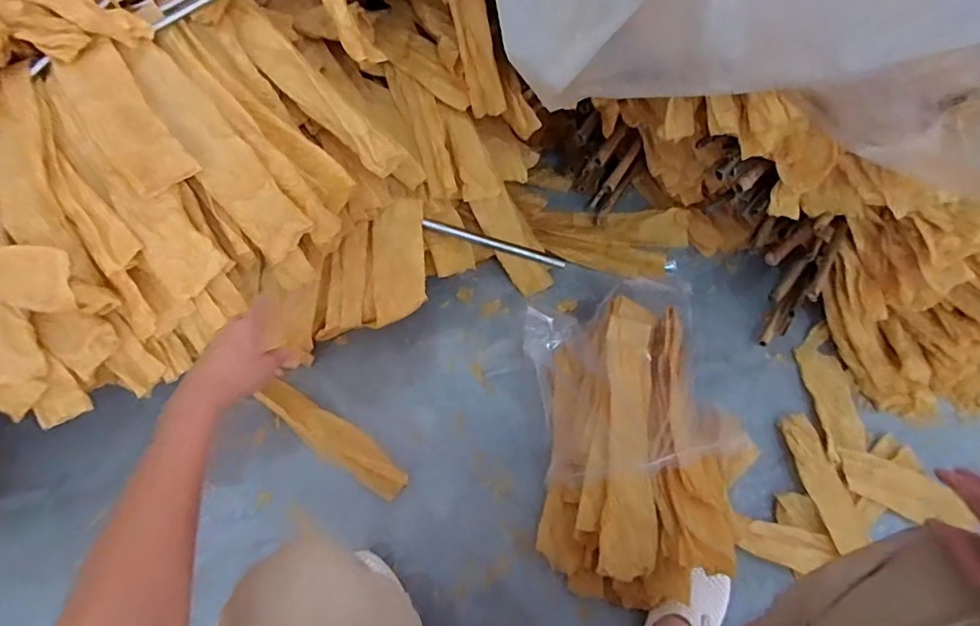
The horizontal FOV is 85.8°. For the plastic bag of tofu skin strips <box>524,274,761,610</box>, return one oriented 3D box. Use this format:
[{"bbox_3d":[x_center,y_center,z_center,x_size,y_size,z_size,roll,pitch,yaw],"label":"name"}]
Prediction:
[{"bbox_3d":[0.226,0.169,0.799,0.343,0.155,0.461,-6,62,-5],"label":"plastic bag of tofu skin strips"}]

